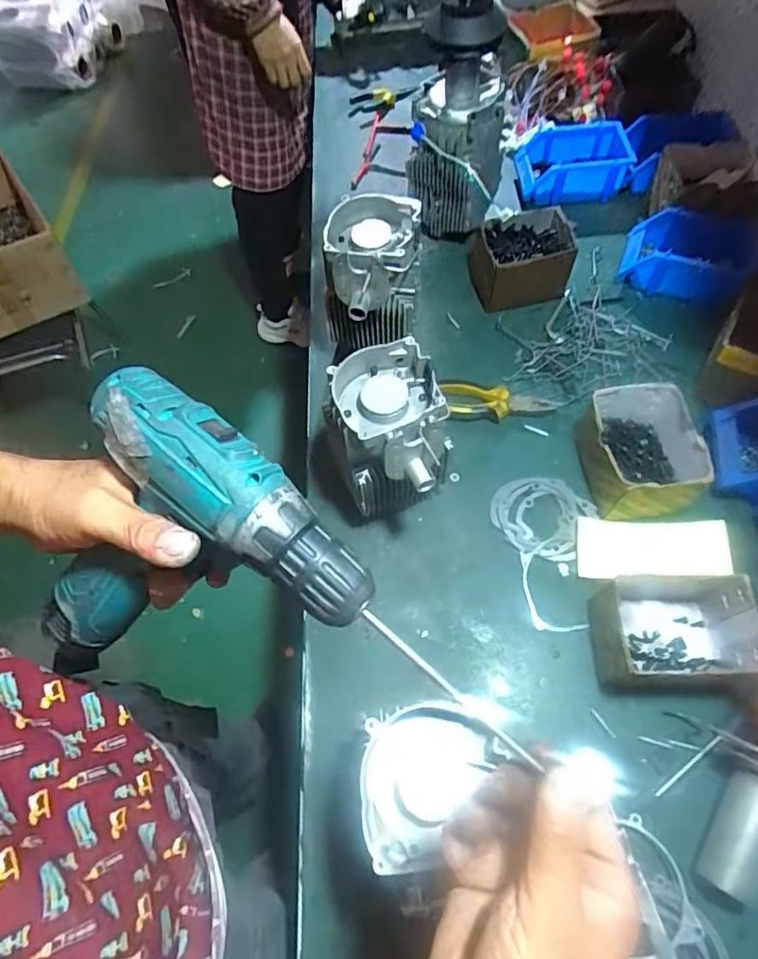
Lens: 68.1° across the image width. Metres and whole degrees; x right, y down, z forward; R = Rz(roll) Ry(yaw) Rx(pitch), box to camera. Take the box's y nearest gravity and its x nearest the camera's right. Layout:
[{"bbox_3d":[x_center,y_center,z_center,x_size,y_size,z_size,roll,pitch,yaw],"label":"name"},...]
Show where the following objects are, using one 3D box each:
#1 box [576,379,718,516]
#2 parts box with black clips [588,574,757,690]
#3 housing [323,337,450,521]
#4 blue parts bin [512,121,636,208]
[{"bbox_3d":[0.340,-0.036,0.721,0.144,0.096,0.155,-4,62,-1],"label":"box"},{"bbox_3d":[0.324,0.167,0.620,0.161,0.099,0.114,-1,62,1],"label":"parts box with black clips"},{"bbox_3d":[0.016,-0.037,0.675,0.118,0.204,0.151,-19,64,-9],"label":"housing"},{"bbox_3d":[0.346,-0.565,0.999,0.189,0.072,0.149,-12,63,-5],"label":"blue parts bin"}]

